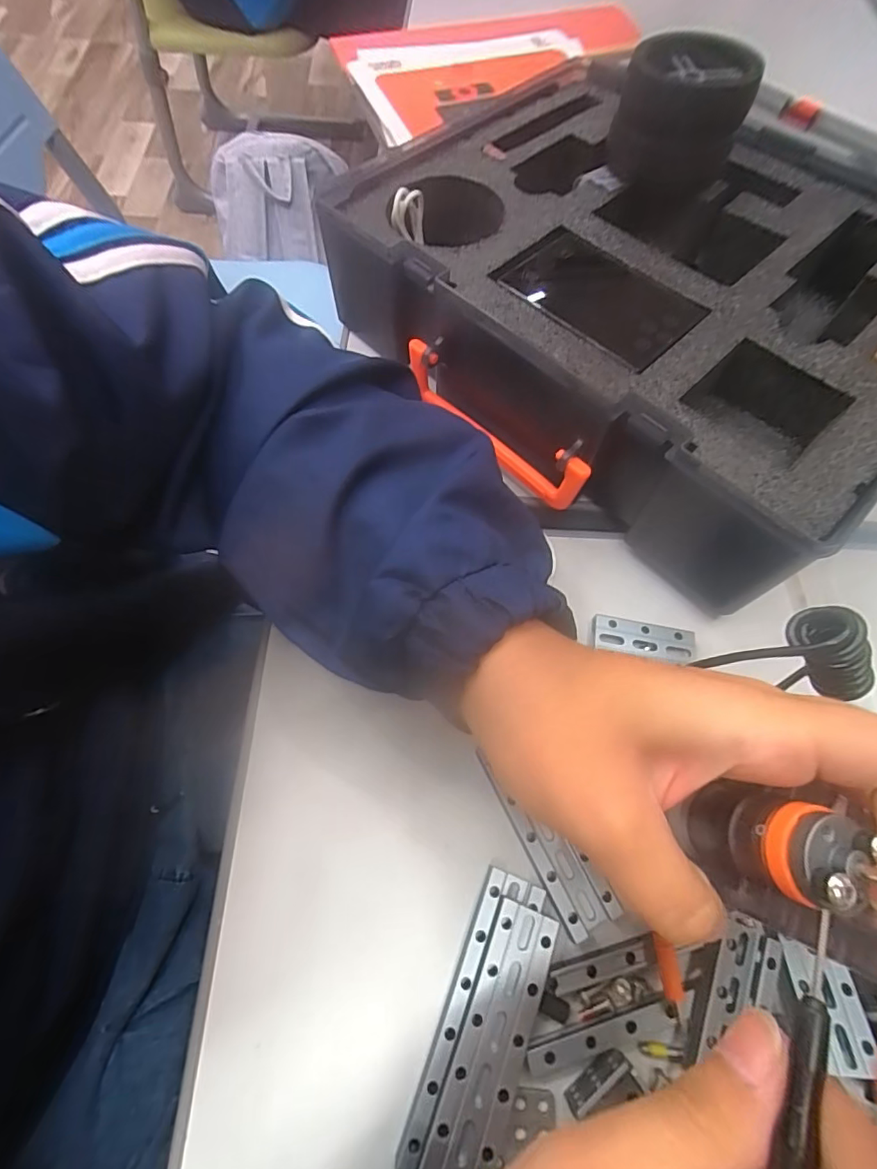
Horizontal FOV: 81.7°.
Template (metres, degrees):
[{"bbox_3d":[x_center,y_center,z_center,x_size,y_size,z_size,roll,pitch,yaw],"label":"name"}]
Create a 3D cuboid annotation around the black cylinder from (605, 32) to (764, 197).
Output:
[{"bbox_3d":[0.129,-0.252,0.274,0.062,0.047,0.062,-1,65,-2],"label":"black cylinder"}]

